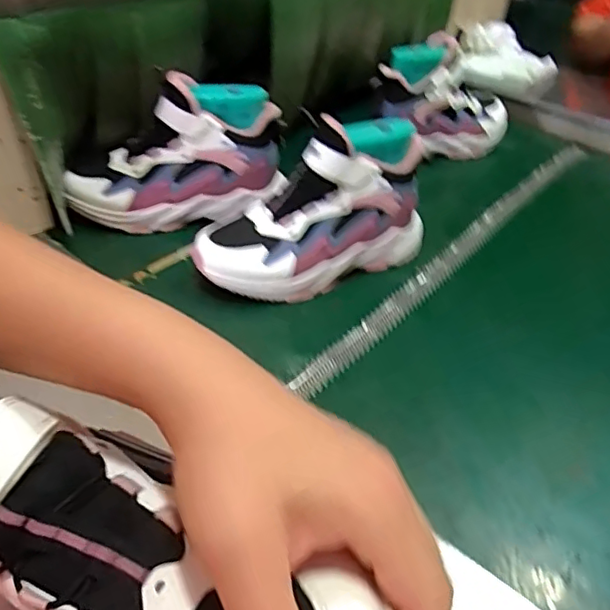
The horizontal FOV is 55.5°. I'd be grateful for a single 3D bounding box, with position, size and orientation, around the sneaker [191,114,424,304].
[{"bbox_3d":[0.012,-0.101,0.613,0.254,0.155,0.087,-21,38,-28],"label":"sneaker"}]

